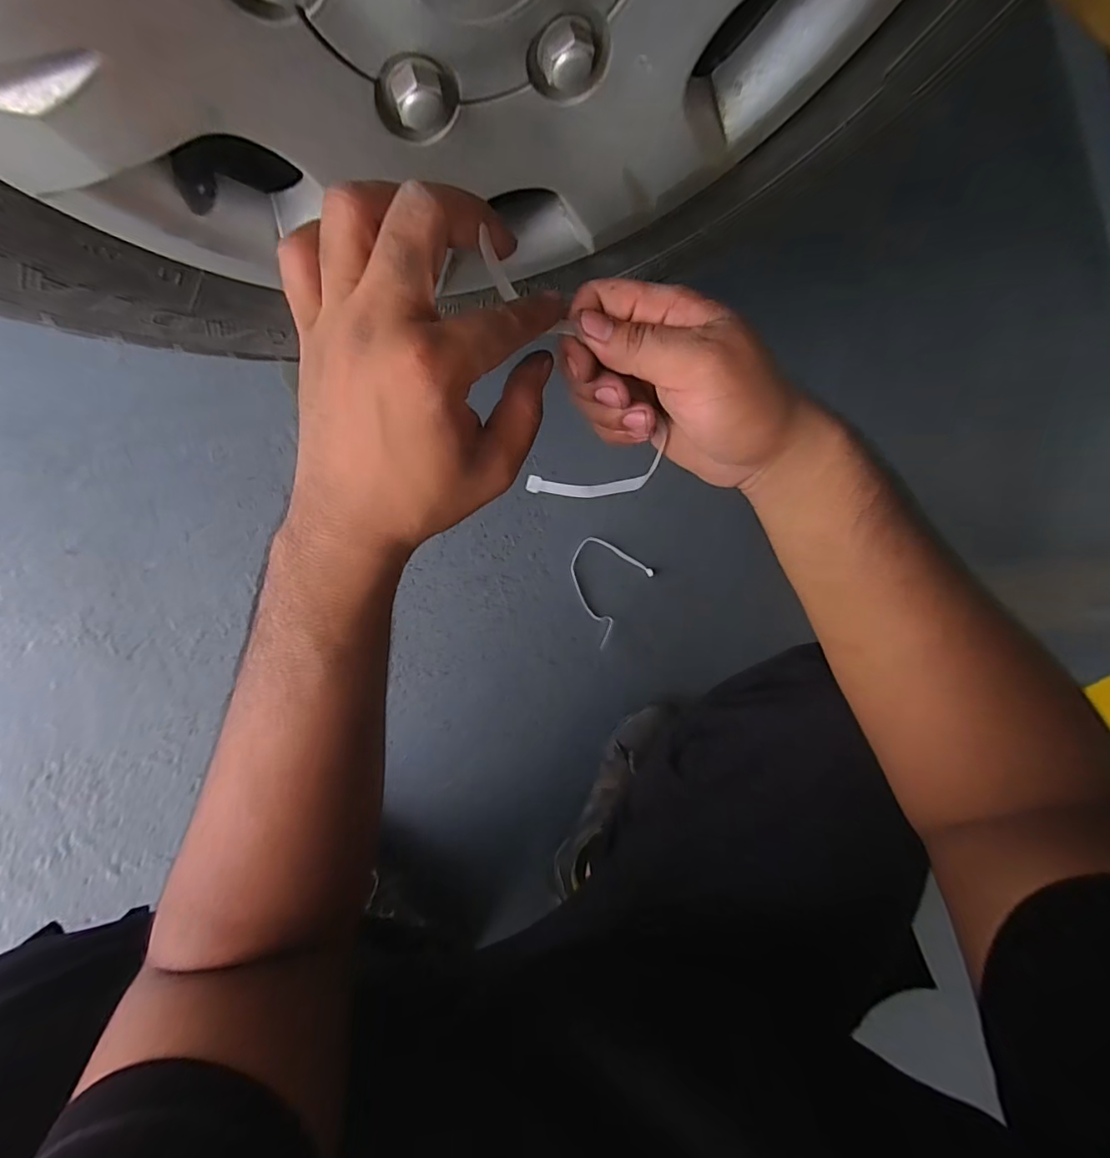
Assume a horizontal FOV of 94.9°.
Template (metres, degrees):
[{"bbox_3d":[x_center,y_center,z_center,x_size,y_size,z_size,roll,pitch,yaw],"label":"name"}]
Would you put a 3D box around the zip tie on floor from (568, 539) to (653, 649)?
[{"bbox_3d":[0.062,0.006,0.697,0.107,0.010,0.125,40,78,-10],"label":"zip tie on floor"}]

